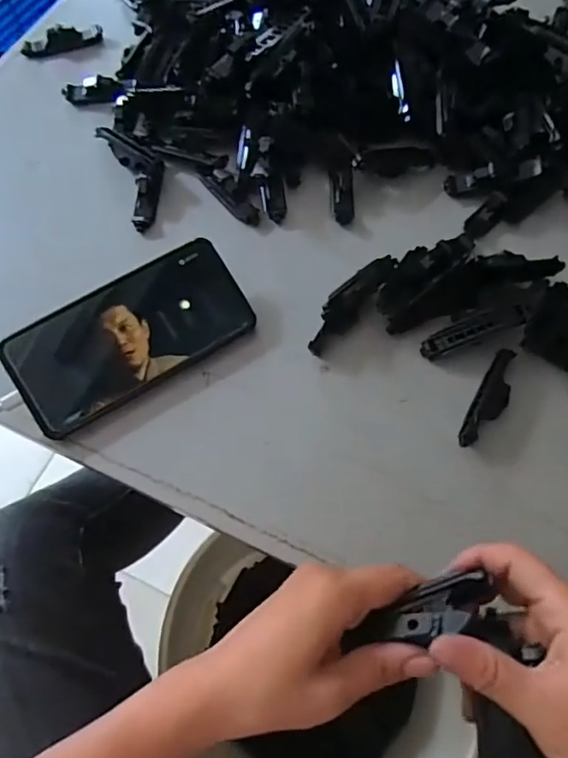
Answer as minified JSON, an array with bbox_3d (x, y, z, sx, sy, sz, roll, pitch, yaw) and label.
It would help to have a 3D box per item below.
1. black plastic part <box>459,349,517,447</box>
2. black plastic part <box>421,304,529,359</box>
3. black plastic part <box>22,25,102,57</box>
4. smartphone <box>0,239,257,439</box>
[{"bbox_3d":[0.145,0.014,0.386,0.020,0.013,0.079,28,70,13],"label":"black plastic part"},{"bbox_3d":[0.138,-0.036,0.404,0.078,0.007,0.016,-22,67,6],"label":"black plastic part"},{"bbox_3d":[-0.220,-0.337,0.549,0.079,0.011,0.019,-18,67,-7],"label":"black plastic part"},{"bbox_3d":[-0.108,-0.032,0.399,0.167,0.008,0.077,-32,96,-14],"label":"smartphone"}]

